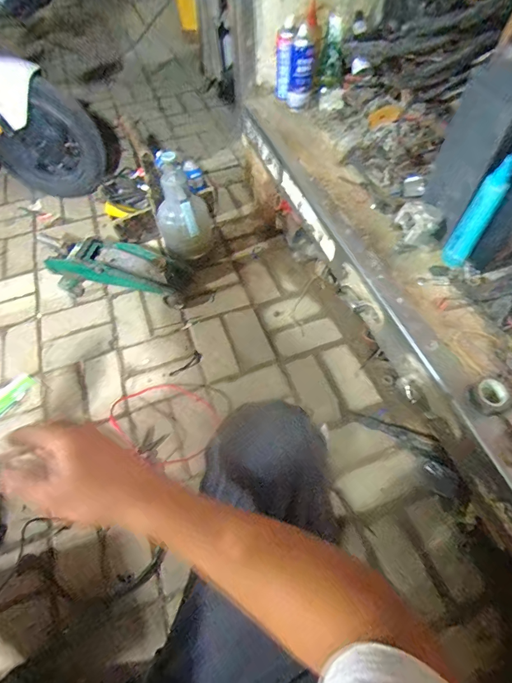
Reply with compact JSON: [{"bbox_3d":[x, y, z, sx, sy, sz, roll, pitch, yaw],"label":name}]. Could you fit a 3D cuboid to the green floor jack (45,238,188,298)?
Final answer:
[{"bbox_3d":[-0.414,-0.213,1.056,0.420,0.151,0.133,5,57,6],"label":"green floor jack"}]

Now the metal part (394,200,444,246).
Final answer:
[{"bbox_3d":[0.318,-0.229,0.712,0.069,0.056,0.077,-7,57,-2],"label":"metal part"}]

